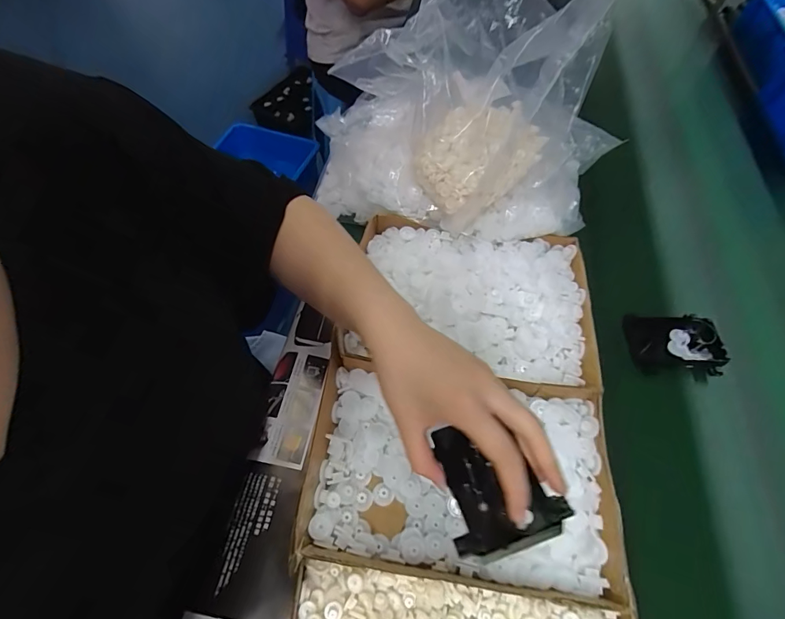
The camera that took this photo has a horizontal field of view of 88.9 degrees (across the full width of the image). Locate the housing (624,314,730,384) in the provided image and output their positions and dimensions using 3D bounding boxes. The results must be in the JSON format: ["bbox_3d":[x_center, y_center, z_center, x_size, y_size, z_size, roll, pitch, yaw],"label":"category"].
[{"bbox_3d":[0.345,0.043,0.491,0.090,0.039,0.072,7,58,1],"label":"housing"}]

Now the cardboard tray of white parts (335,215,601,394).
[{"bbox_3d":[0.090,-0.011,0.475,0.277,0.047,0.200,9,58,2],"label":"cardboard tray of white parts"}]

